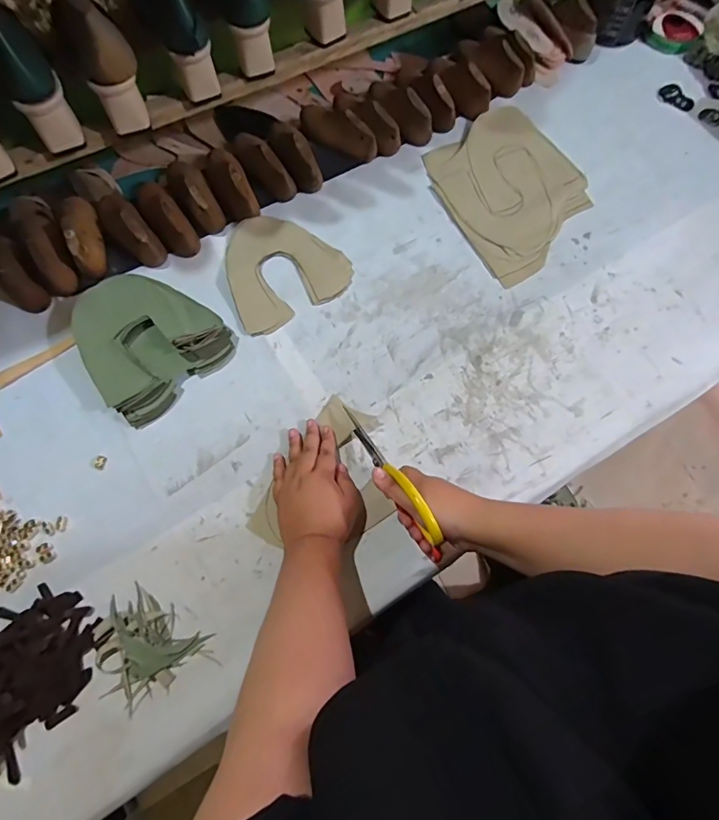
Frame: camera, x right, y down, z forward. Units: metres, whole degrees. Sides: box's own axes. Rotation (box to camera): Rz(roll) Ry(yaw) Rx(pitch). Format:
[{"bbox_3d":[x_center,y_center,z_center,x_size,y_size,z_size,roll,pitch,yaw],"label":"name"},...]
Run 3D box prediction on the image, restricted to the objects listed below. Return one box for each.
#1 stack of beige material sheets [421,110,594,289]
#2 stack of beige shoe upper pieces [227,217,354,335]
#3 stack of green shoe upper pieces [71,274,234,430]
[{"bbox_3d":[0.237,-0.343,0.716,0.226,0.016,0.263,-31,75,-10],"label":"stack of beige material sheets"},{"bbox_3d":[-0.116,-0.209,0.666,0.170,0.017,0.164,-32,75,-10],"label":"stack of beige shoe upper pieces"},{"bbox_3d":[-0.281,-0.095,0.607,0.165,0.049,0.172,-42,77,-13],"label":"stack of green shoe upper pieces"}]

